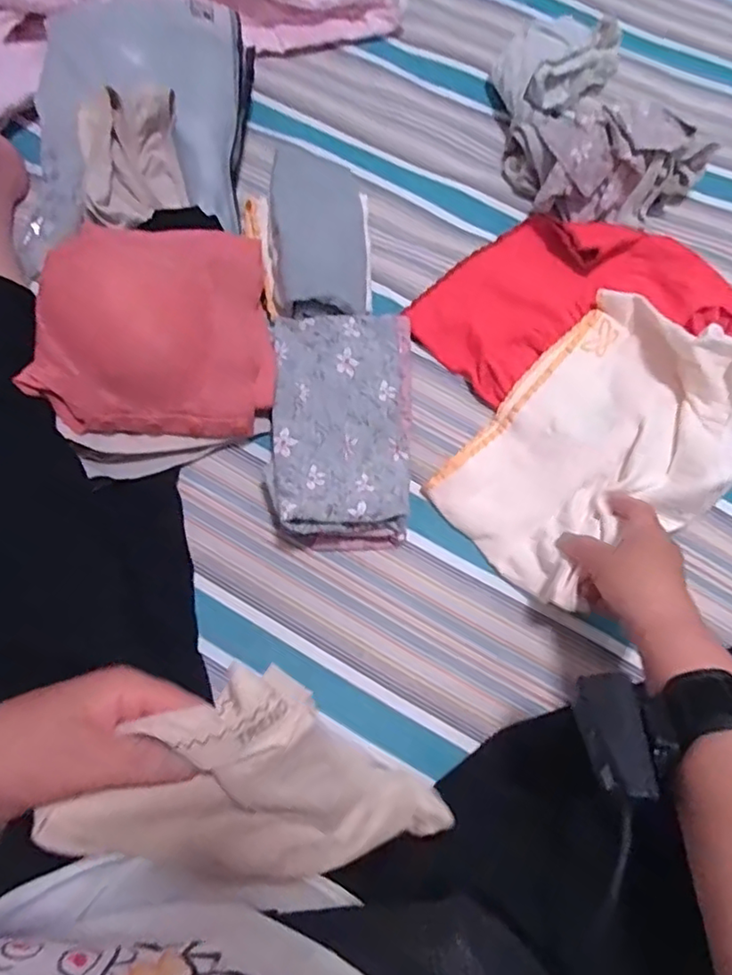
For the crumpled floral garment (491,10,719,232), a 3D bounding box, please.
[{"bbox_3d":[0.239,-0.414,0.648,0.185,0.080,0.270,-11,72,-6],"label":"crumpled floral garment"}]

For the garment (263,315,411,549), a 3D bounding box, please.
[{"bbox_3d":[-0.021,-0.058,0.509,0.119,0.034,0.207,2,71,-2],"label":"garment"}]

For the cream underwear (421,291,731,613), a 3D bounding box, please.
[{"bbox_3d":[0.210,-0.040,0.513,0.179,0.076,0.285,42,74,11],"label":"cream underwear"}]

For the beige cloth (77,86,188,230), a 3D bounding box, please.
[{"bbox_3d":[-0.213,-0.303,0.559,0.089,0.037,0.124,-8,96,-36],"label":"beige cloth"}]

